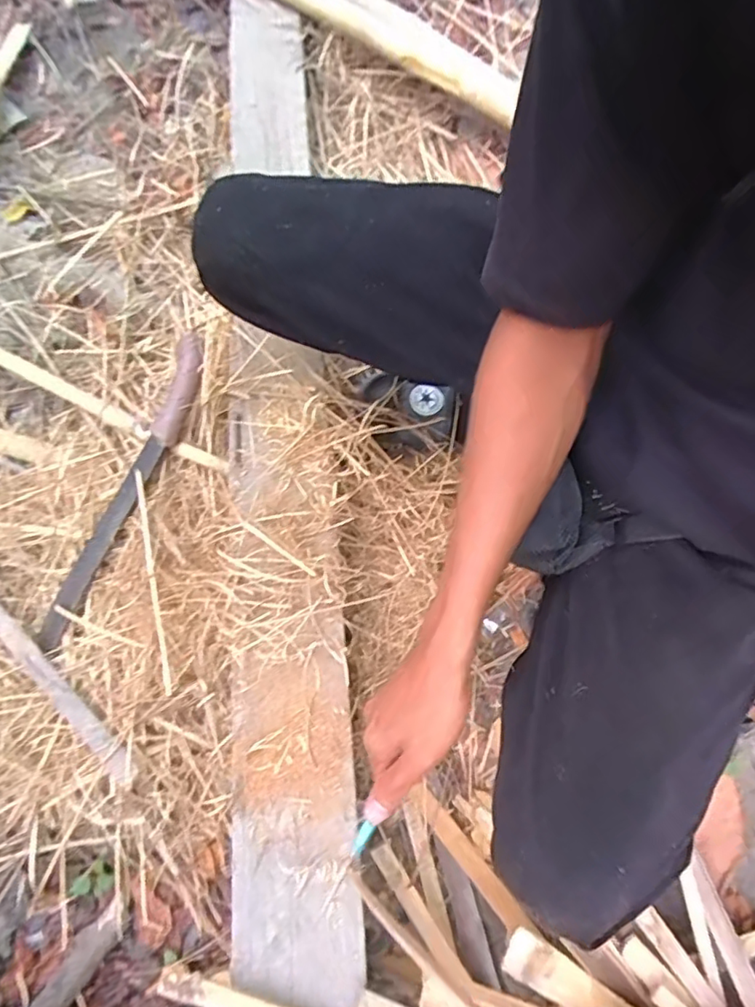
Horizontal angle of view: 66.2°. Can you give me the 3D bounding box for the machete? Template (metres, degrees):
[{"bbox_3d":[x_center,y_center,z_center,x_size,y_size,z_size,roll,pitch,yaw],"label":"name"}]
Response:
[{"bbox_3d":[-0.297,-0.012,0.674,0.054,0.024,0.397,29,91,7],"label":"machete"}]

